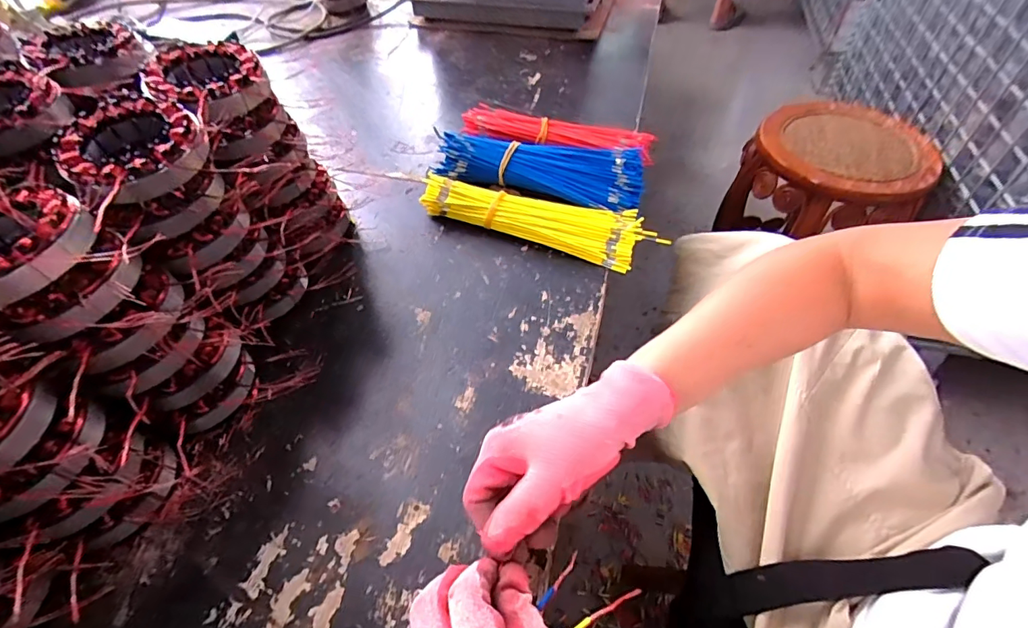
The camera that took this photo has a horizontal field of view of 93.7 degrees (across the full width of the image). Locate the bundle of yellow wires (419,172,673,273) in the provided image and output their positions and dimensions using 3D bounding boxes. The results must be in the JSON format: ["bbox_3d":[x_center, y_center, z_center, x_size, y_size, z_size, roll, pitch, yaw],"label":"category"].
[{"bbox_3d":[0.027,-0.106,0.529,0.268,0.047,0.074,16,53,17],"label":"bundle of yellow wires"}]

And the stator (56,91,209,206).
[{"bbox_3d":[-0.268,-0.118,0.339,0.090,0.026,0.084,36,60,26],"label":"stator"}]

